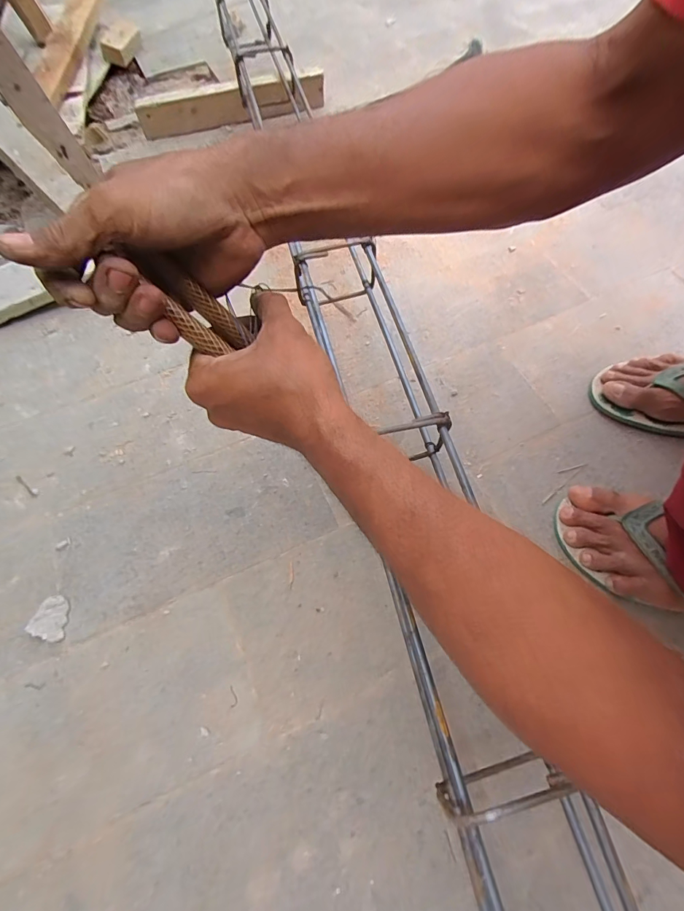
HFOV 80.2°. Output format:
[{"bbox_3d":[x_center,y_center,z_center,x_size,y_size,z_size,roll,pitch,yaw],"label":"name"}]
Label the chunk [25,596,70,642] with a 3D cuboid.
[{"bbox_3d":[-0.297,0.164,0.411,0.029,0.017,0.040,0,63,3],"label":"chunk"}]

